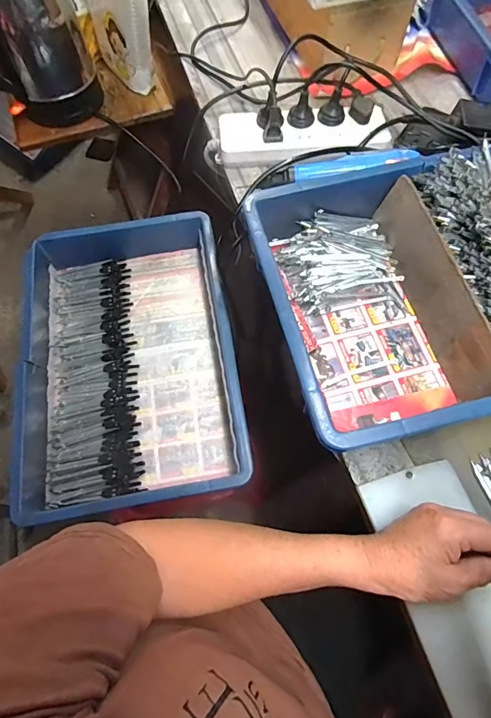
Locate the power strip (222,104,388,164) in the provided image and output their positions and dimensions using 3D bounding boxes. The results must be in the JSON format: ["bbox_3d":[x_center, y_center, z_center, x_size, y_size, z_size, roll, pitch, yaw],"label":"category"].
[{"bbox_3d":[0.079,-0.306,0.559,0.231,0.032,0.078,-1,67,1],"label":"power strip"}]

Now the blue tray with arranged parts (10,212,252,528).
[{"bbox_3d":[-0.168,-0.011,0.602,0.288,0.080,0.436,-10,67,-3],"label":"blue tray with arranged parts"}]

